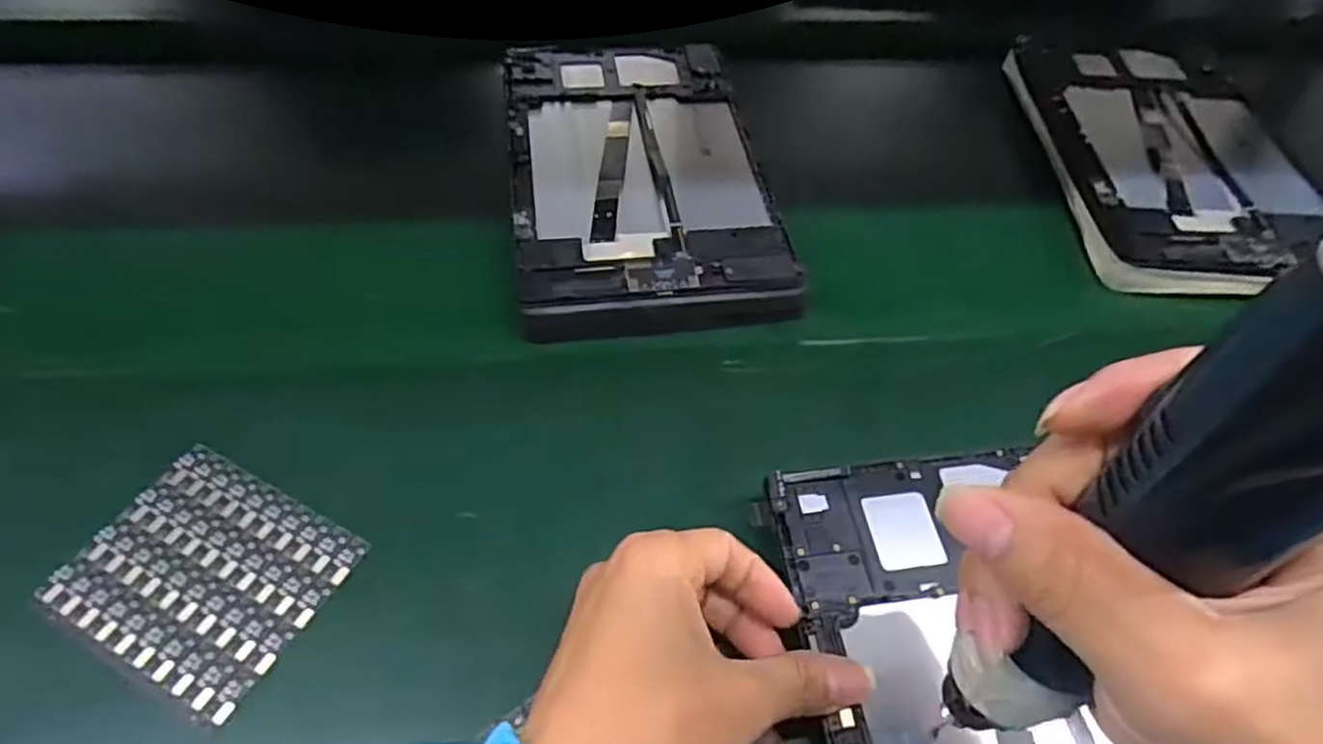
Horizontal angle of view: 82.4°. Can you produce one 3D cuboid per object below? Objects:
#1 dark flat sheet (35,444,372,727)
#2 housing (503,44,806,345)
[{"bbox_3d":[-0.183,0.080,0.304,0.096,0.004,0.082,24,54,15],"label":"dark flat sheet"},{"bbox_3d":[-0.015,-0.124,0.457,0.149,0.019,0.256,-6,52,-8],"label":"housing"}]

